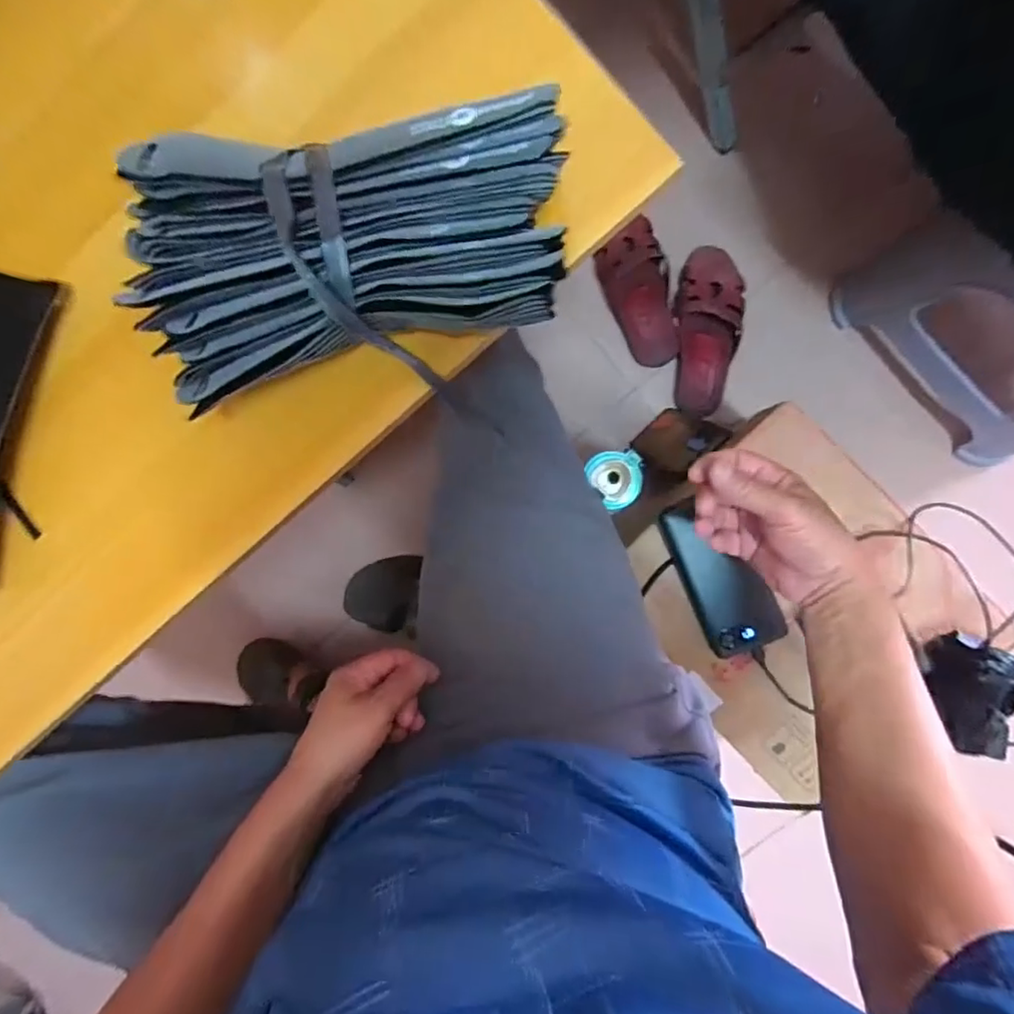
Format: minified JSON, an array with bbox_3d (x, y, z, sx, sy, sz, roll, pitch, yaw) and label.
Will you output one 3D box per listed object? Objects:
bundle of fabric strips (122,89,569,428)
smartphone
[{"bbox_3d":[-0.073,-0.119,0.312,0.203,0.088,0.119,-4,91,7],"label":"bundle of fabric strips"},{"bbox_3d":[0.210,0.064,0.579,0.074,0.015,0.156,-22,89,7],"label":"smartphone"}]

